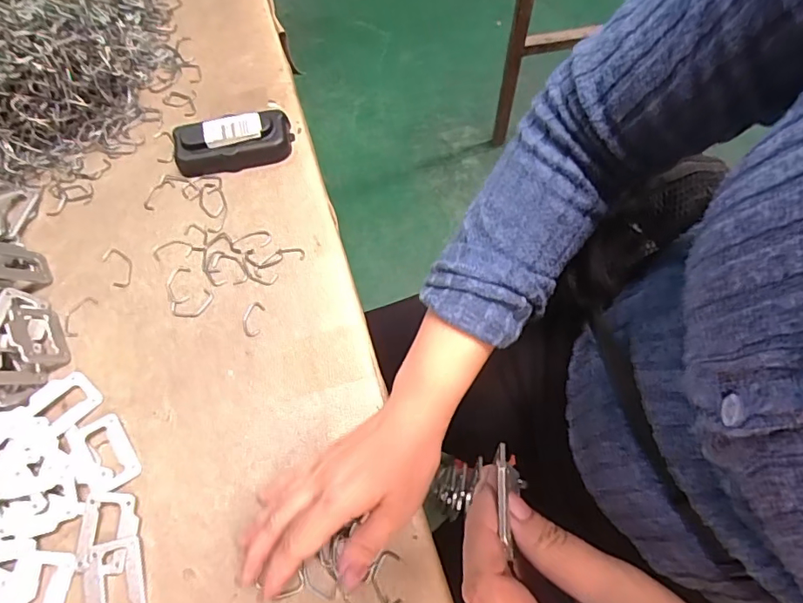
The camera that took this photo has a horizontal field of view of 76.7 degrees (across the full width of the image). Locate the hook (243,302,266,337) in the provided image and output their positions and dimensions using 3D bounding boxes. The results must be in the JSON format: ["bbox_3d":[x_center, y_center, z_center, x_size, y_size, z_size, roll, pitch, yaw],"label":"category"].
[{"bbox_3d":[-0.121,0.013,0.410,0.015,0.004,0.030,5,67,5],"label":"hook"}]

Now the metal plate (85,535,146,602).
[{"bbox_3d":[-0.191,0.186,0.335,0.038,0.007,0.051,-18,69,-3],"label":"metal plate"}]

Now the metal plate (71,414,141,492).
[{"bbox_3d":[-0.216,0.110,0.370,0.035,0.004,0.055,-24,70,-17],"label":"metal plate"}]

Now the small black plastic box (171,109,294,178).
[{"bbox_3d":[-0.156,-0.149,0.468,0.103,0.029,0.048,-10,67,-2],"label":"small black plastic box"}]

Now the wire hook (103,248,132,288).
[{"bbox_3d":[-0.242,-0.030,0.434,0.020,0.004,0.040,-29,69,-10],"label":"wire hook"}]

